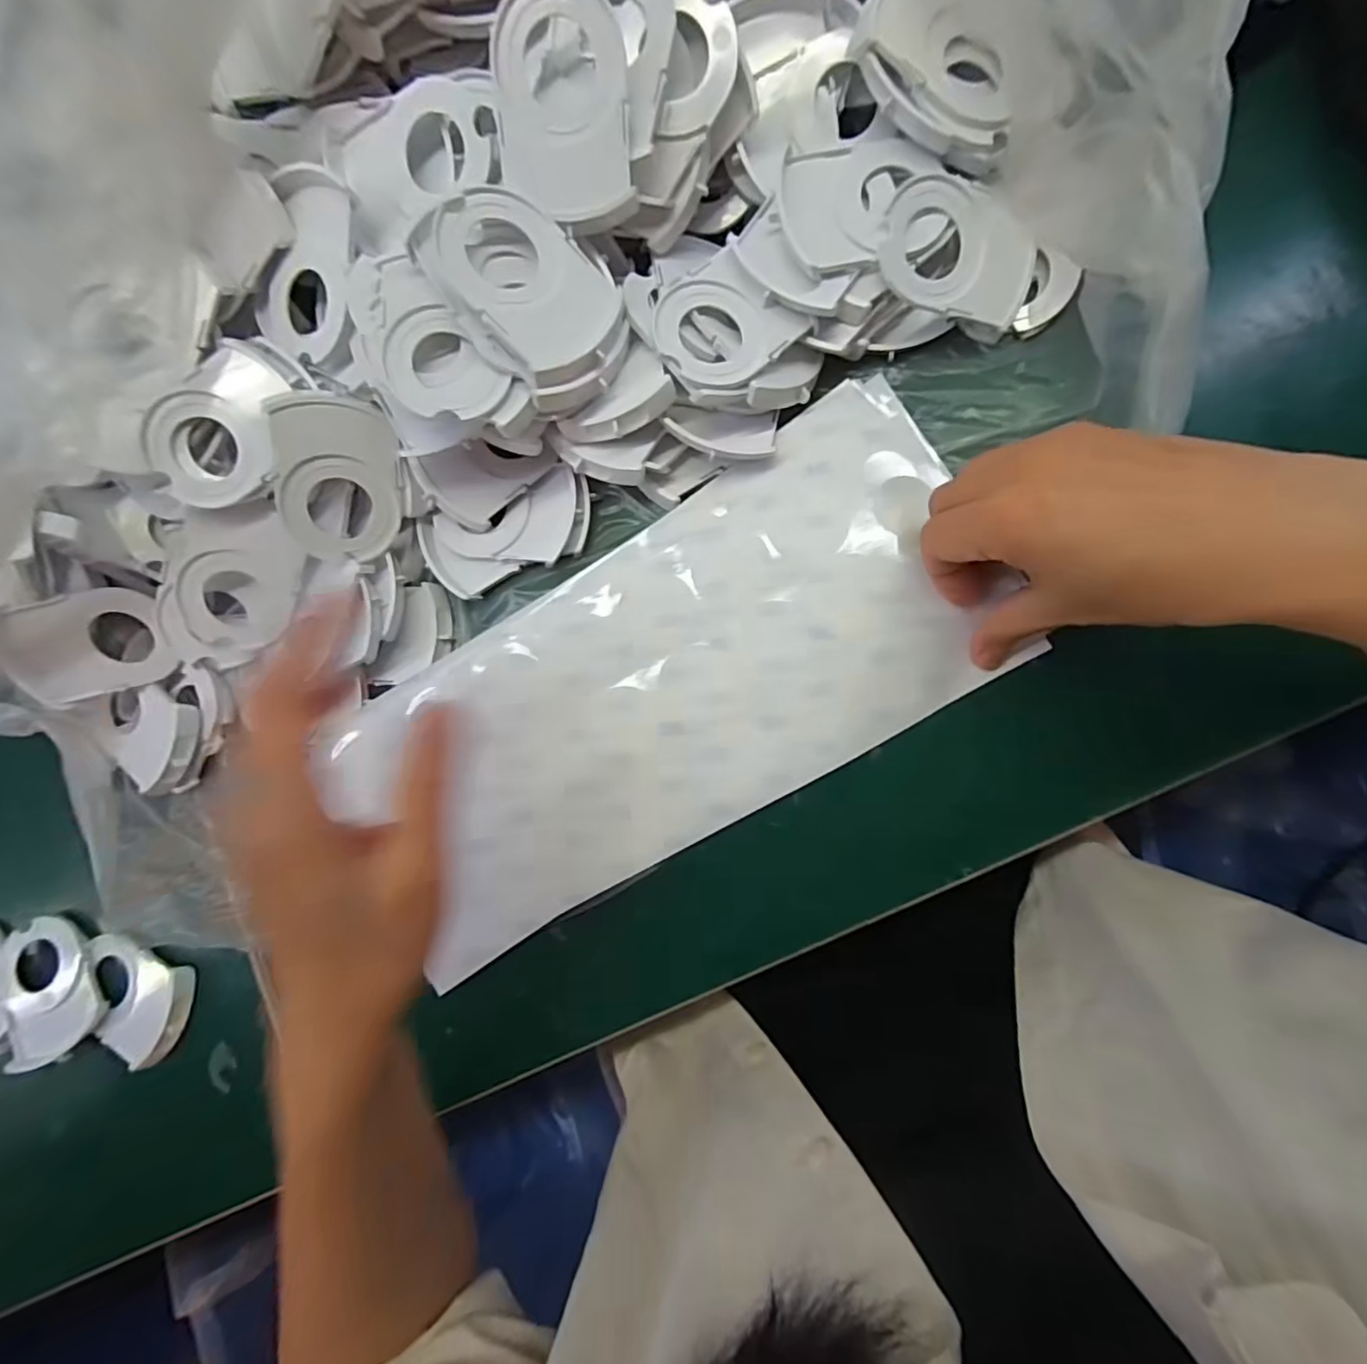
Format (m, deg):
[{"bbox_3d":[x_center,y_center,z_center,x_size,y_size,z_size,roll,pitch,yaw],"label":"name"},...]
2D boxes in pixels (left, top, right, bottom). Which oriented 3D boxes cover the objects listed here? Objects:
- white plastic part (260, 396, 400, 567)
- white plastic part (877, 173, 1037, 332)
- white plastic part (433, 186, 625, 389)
[{"bbox_3d":[-0.172,-0.101,0.301,0.053,0.011,0.077,-6,115,-28],"label":"white plastic part"},{"bbox_3d":[0.126,-0.197,0.273,0.073,0.005,0.054,14,97,-12],"label":"white plastic part"},{"bbox_3d":[-0.065,-0.171,0.255,0.054,0.007,0.079,-45,99,-14],"label":"white plastic part"}]

